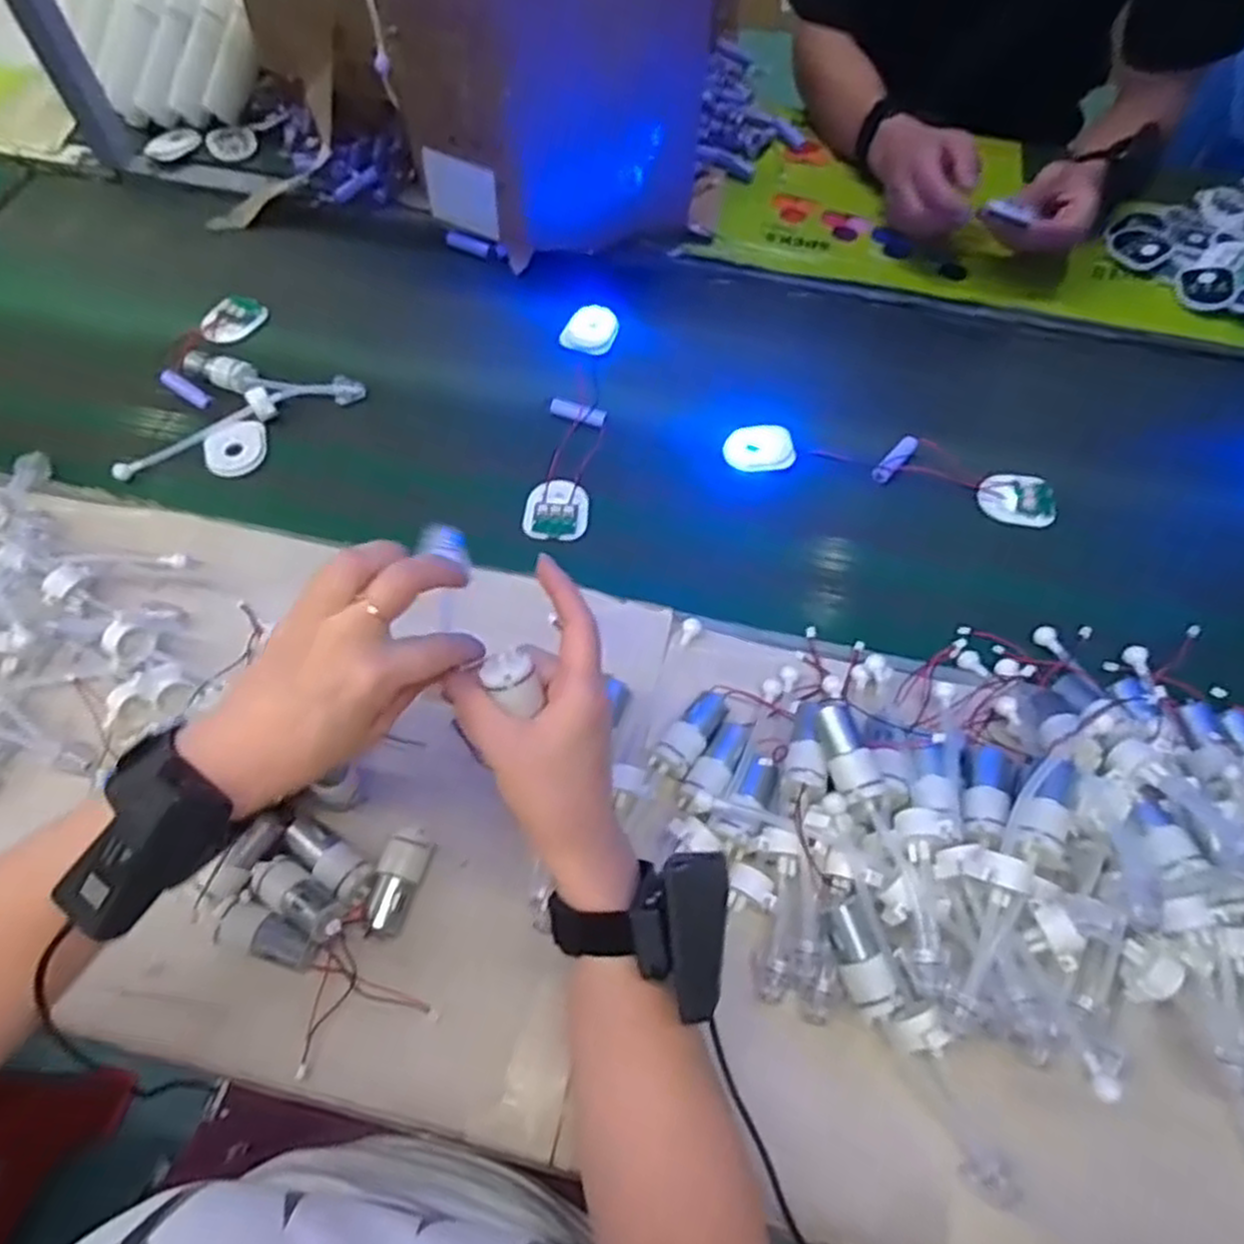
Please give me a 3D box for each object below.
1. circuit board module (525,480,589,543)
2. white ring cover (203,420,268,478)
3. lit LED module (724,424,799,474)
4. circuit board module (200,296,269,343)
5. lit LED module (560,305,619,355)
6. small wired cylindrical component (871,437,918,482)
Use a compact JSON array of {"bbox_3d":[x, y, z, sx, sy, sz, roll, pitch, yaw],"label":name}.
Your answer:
[{"bbox_3d":[-0.052,-0.090,0.627,0.050,0.017,0.052,2,62,0],"label":"circuit board module"},{"bbox_3d":[-0.328,-0.149,0.659,0.049,0.009,0.052,-17,63,-10],"label":"white ring cover"},{"bbox_3d":[0.118,-0.150,0.660,0.058,0.012,0.052,5,62,2],"label":"lit LED module"},{"bbox_3d":[-0.376,-0.289,0.741,0.043,0.015,0.067,29,65,14],"label":"circuit board module"},{"bbox_3d":[-0.029,-0.279,0.739,0.044,0.016,0.053,25,64,12],"label":"lit LED module"},{"bbox_3d":[0.232,-0.138,0.655,0.016,0.012,0.053,37,67,17],"label":"small wired cylindrical component"}]

